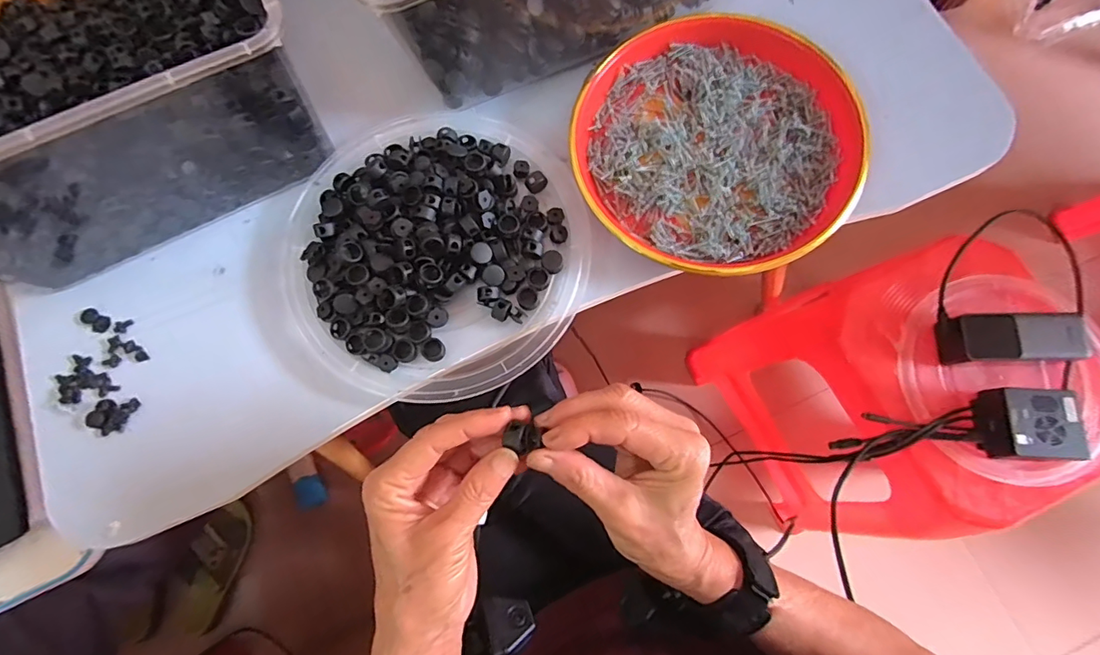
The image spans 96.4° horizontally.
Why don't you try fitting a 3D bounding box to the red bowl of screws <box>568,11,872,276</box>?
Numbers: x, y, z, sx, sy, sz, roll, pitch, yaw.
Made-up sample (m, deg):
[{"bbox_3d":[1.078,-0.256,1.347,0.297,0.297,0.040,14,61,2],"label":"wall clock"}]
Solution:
[{"bbox_3d":[0.128,-0.148,0.390,0.212,0.032,0.217,-1,77,3],"label":"red bowl of screws"}]

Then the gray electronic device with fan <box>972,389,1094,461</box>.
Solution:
[{"bbox_3d":[0.524,0.106,0.541,0.085,0.042,0.075,2,77,3],"label":"gray electronic device with fan"}]

